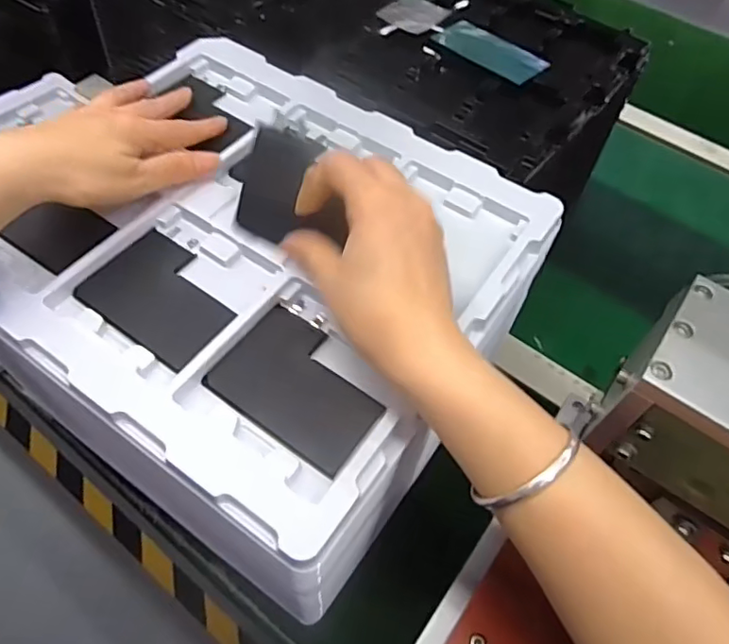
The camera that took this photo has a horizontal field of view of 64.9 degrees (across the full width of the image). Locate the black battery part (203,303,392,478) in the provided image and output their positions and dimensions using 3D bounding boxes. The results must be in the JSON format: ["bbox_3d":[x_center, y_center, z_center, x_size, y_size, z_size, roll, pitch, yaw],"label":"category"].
[{"bbox_3d":[-0.033,0.034,0.310,0.088,0.009,0.063,32,59,16],"label":"black battery part"}]

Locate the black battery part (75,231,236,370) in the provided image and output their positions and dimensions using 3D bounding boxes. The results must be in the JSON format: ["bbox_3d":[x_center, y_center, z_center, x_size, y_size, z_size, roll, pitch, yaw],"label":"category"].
[{"bbox_3d":[-0.117,-0.015,0.332,0.092,0.010,0.063,35,60,17],"label":"black battery part"}]

